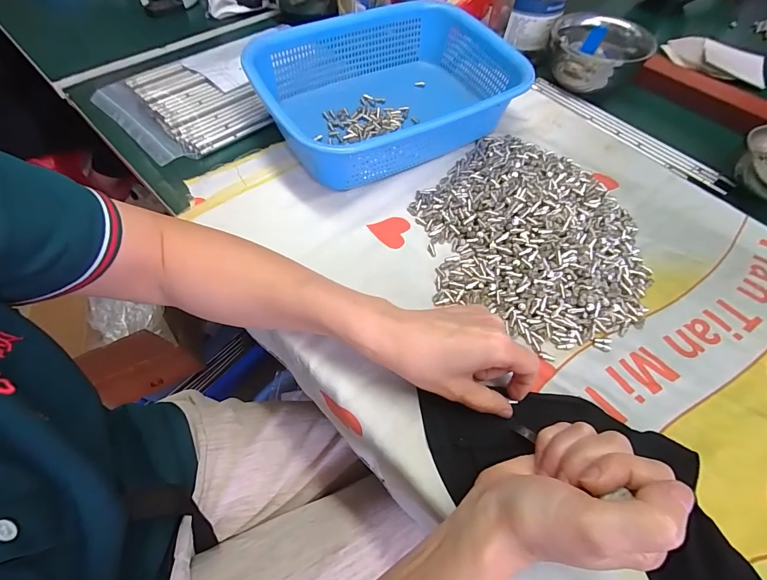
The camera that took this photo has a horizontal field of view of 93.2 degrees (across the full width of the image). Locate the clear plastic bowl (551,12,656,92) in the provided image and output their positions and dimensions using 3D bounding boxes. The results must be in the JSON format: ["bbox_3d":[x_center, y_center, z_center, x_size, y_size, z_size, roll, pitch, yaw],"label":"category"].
[{"bbox_3d":[0.283,-0.317,0.491,0.116,0.060,0.116,1,59,-1],"label":"clear plastic bowl"}]

